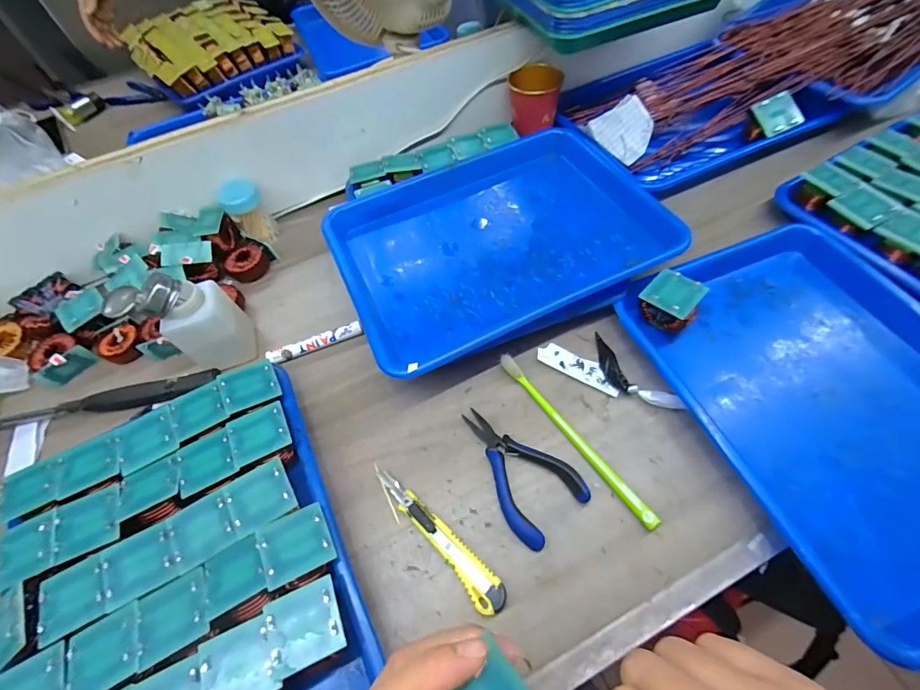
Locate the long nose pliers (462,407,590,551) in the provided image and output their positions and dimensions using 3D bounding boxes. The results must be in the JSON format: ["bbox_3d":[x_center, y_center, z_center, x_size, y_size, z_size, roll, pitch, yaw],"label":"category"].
[{"bbox_3d":[0.044,0.104,0.354,0.067,0.017,0.119,-38,63,-17],"label":"long nose pliers"}]

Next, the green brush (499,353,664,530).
[{"bbox_3d":[0.097,0.078,0.365,0.012,0.018,0.188,-32,61,-14],"label":"green brush"}]

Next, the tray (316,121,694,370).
[{"bbox_3d":[0.039,-0.117,0.459,0.339,0.047,0.255,-23,59,-9],"label":"tray"}]

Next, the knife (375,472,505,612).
[{"bbox_3d":[-0.020,0.155,0.333,0.138,0.016,0.024,37,68,24],"label":"knife"}]

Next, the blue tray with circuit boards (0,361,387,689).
[{"bbox_3d":[-0.204,0.184,0.303,0.232,0.053,0.303,-27,60,-11],"label":"blue tray with circuit boards"}]

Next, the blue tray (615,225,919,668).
[{"bbox_3d":[0.324,0.035,0.353,0.259,0.041,0.318,-20,59,-7],"label":"blue tray"}]

